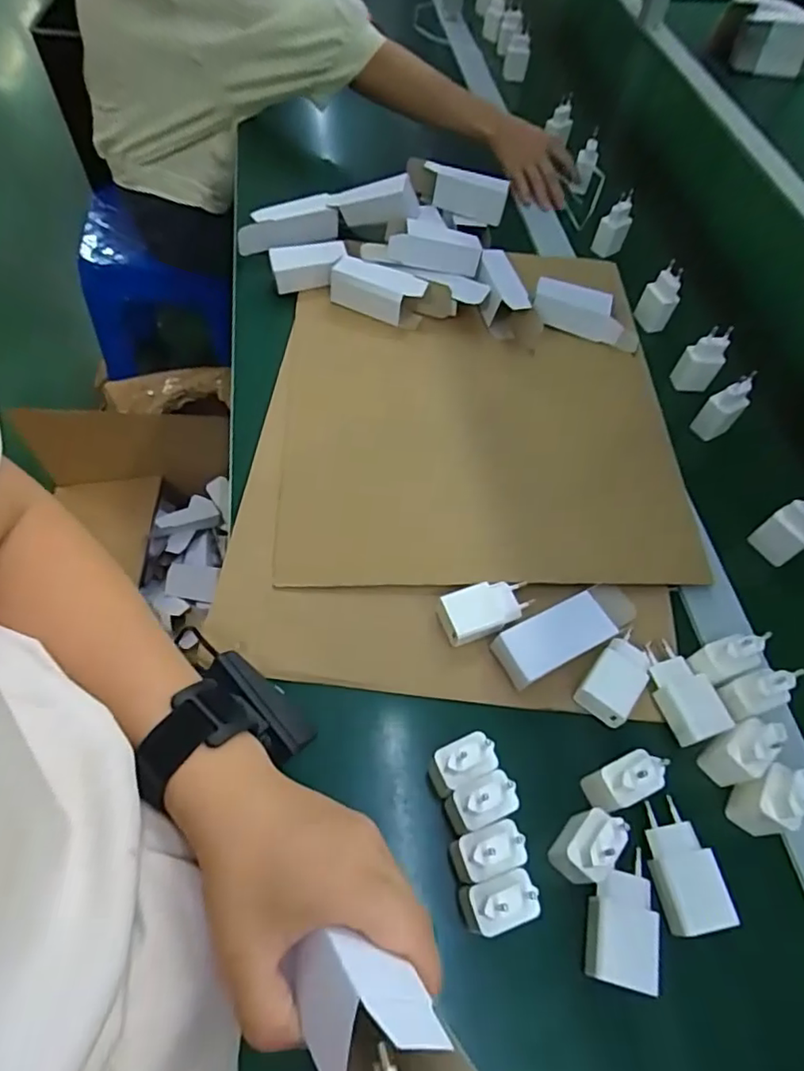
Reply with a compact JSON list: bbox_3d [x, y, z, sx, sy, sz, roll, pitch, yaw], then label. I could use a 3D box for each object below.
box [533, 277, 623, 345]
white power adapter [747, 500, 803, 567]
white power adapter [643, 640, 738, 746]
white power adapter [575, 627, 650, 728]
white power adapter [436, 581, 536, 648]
[{"bbox_3d":[0.206,-0.263,0.678,0.104,0.035,0.054,17,59,5],"label":"box"},{"bbox_3d":[0.369,-0.005,0.549,0.022,0.075,0.040,-38,69,-23],"label":"white power adapter"},{"bbox_3d":[0.221,0.125,0.463,0.041,0.025,0.078,-16,62,-14],"label":"white power adapter"},{"bbox_3d":[0.172,0.113,0.463,0.040,0.025,0.069,34,63,15],"label":"white power adapter"},{"bbox_3d":[0.071,0.061,0.482,0.077,0.021,0.039,-17,62,-14],"label":"white power adapter"}]

